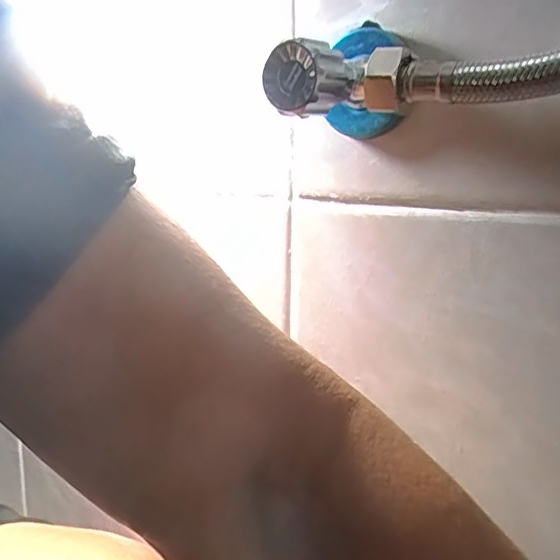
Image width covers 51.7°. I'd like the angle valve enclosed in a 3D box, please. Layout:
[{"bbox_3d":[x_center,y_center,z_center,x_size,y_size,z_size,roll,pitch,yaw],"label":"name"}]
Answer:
[{"bbox_3d":[0.027,-0.081,0.225,0.042,0.043,0.071,3,12,25],"label":"angle valve"}]

